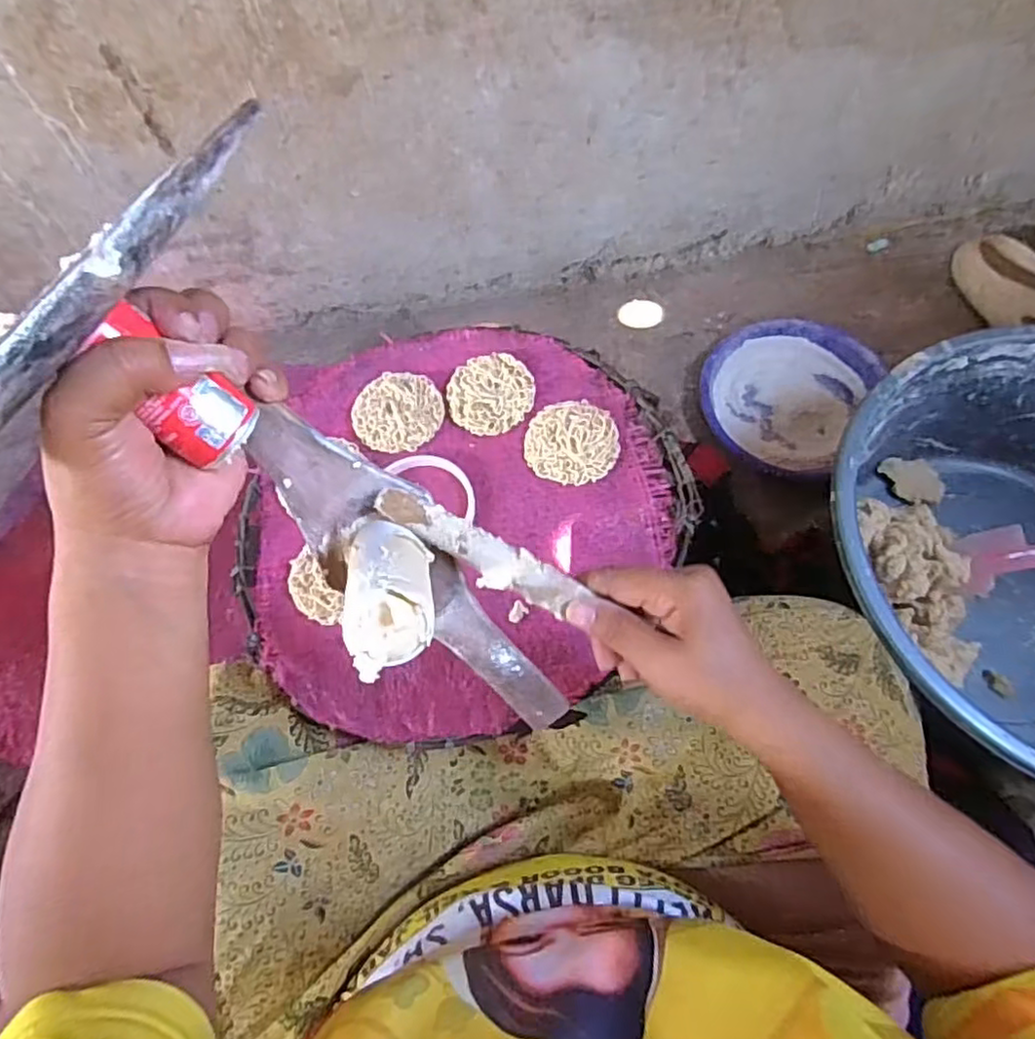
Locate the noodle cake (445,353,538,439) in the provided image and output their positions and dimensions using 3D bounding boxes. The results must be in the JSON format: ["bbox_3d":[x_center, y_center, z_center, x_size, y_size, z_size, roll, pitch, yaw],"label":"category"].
[{"bbox_3d":[-0.023,-0.109,0.577,0.072,0.011,0.074,8,66,7],"label":"noodle cake"}]

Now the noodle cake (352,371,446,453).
[{"bbox_3d":[-0.102,-0.094,0.572,0.076,0.005,0.072,-3,65,2],"label":"noodle cake"}]

